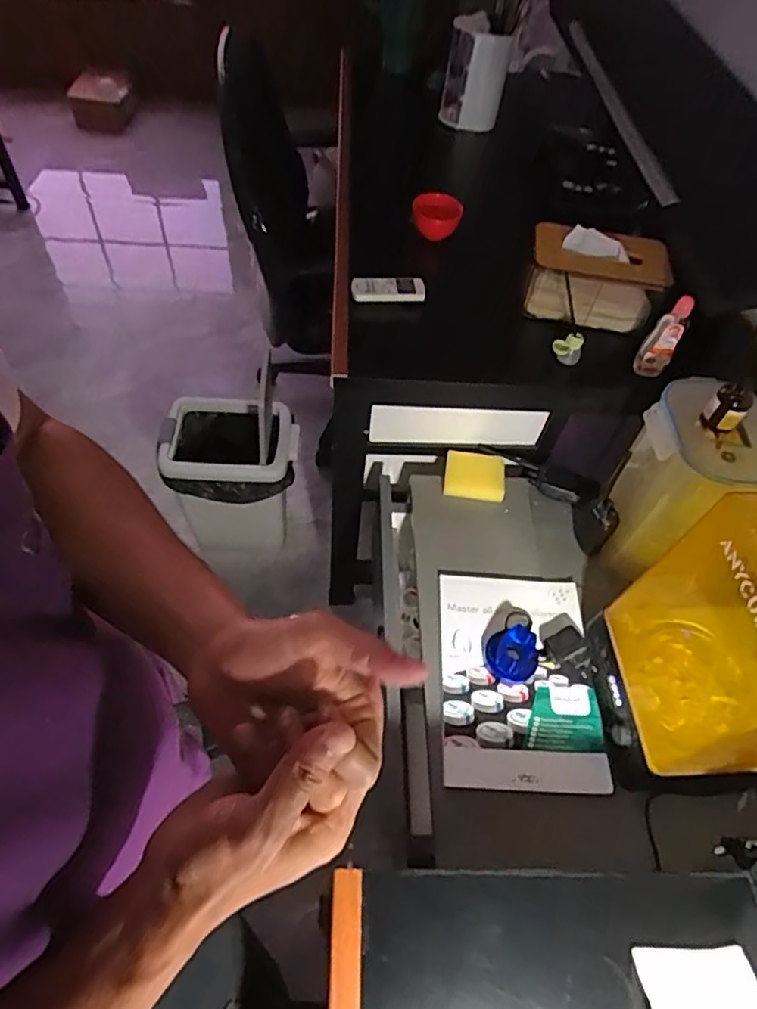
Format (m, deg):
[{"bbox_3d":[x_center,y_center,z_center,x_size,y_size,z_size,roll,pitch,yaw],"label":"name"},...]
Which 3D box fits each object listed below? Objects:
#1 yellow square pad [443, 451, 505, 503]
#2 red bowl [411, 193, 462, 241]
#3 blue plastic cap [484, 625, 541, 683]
[{"bbox_3d":[0.165,-0.049,1.013,0.103,0.028,0.081,10,55,1],"label":"yellow square pad"},{"bbox_3d":[0.103,-0.519,1.059,0.087,0.059,0.083,3,56,-4],"label":"red bowl"},{"bbox_3d":[0.186,0.206,0.809,0.071,0.036,0.068,3,56,-4],"label":"blue plastic cap"}]

